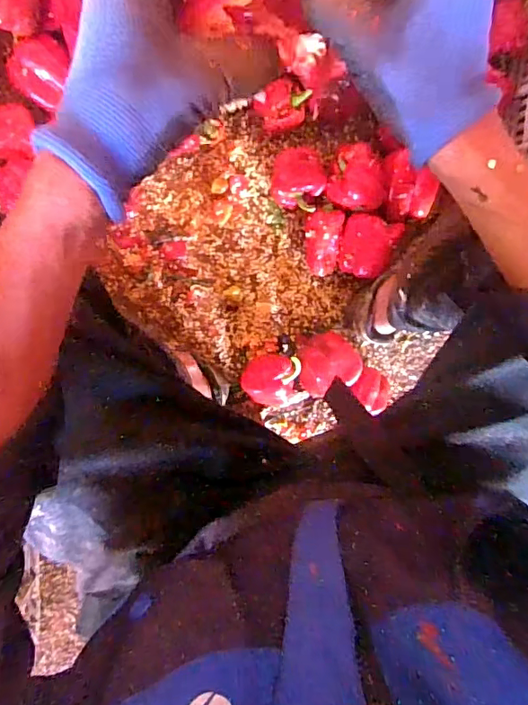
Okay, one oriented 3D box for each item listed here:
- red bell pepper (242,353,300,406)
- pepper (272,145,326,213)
[{"bbox_3d":[0.011,0.037,0.788,0.080,0.066,0.083,-1,98,-5],"label":"red bell pepper"},{"bbox_3d":[0.049,-0.249,0.741,0.073,0.055,0.078,-1,98,-5],"label":"pepper"}]

